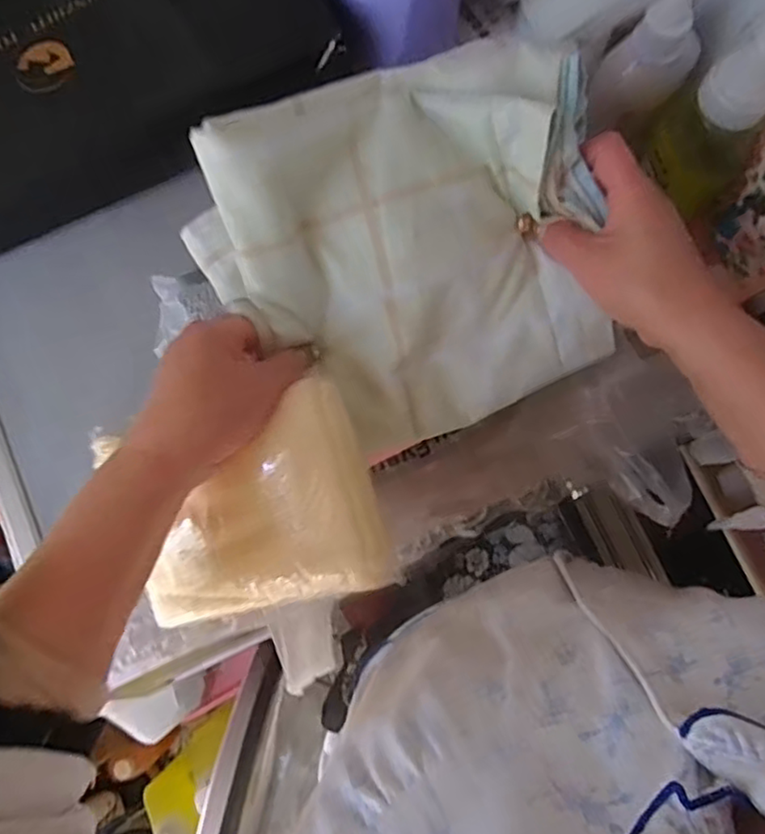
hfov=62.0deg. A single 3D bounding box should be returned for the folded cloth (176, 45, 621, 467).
[{"bbox_3d":[0.018,-0.087,0.369,0.218,0.047,0.207,-21,104,0],"label":"folded cloth"}]

